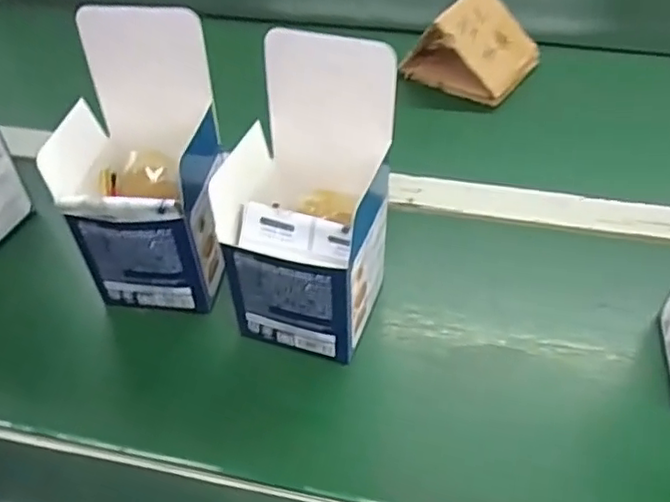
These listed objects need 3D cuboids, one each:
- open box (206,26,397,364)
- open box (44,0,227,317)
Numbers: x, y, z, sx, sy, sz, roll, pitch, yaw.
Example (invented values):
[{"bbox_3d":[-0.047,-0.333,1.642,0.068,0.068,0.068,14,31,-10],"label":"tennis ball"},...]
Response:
[{"bbox_3d":[-0.017,-0.028,0.396,0.095,0.179,0.094,11,45,16],"label":"open box"},{"bbox_3d":[-0.124,-0.053,0.420,0.108,0.178,0.093,2,43,7],"label":"open box"}]

